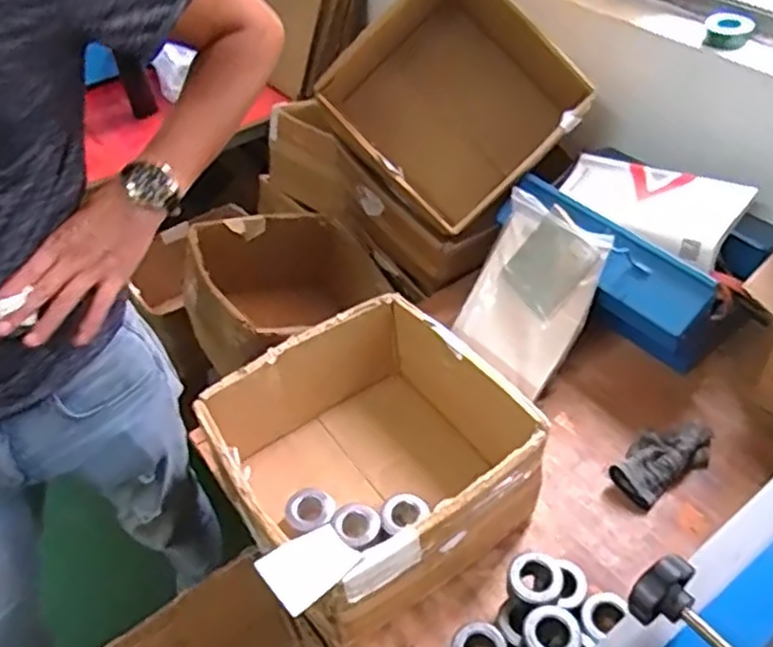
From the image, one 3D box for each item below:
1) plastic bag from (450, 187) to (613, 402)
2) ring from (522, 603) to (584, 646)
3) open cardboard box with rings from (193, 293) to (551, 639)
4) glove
[{"bbox_3d":[0.207,-0.041,1.076,0.185,0.274,0.040,33,19,33],"label":"plastic bag"},{"bbox_3d":[0.182,0.343,0.784,0.062,0.036,0.062,-3,45,3],"label":"ring"},{"bbox_3d":[-0.025,0.172,0.910,0.344,0.178,0.327,-27,48,-20],"label":"open cardboard box with rings"},{"bbox_3d":[0.375,0.178,0.971,0.159,0.039,0.080,-26,48,-19],"label":"glove"}]

